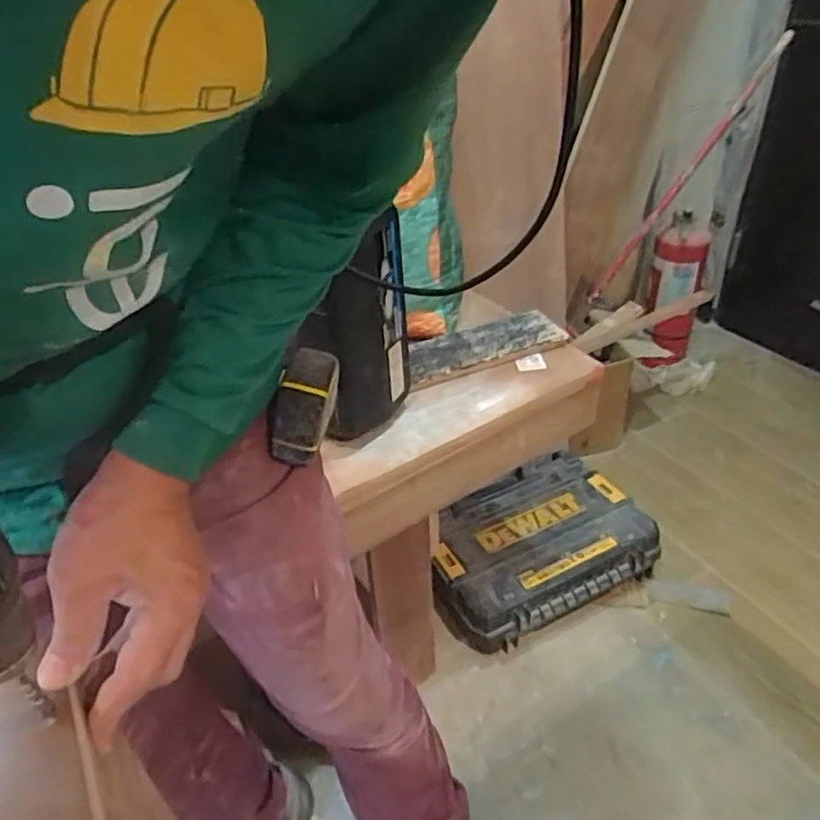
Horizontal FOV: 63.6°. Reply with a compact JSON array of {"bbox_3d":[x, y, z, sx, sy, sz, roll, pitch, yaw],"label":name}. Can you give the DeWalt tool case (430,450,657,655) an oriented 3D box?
[{"bbox_3d":[0.235,0.276,1.312,0.429,0.124,0.314,-18,39,-18],"label":"DeWalt tool case"}]

